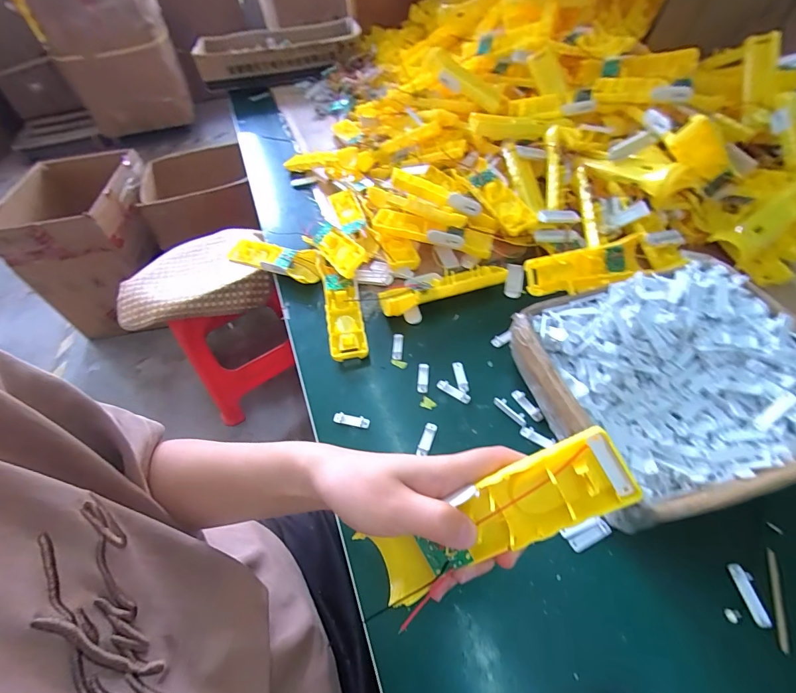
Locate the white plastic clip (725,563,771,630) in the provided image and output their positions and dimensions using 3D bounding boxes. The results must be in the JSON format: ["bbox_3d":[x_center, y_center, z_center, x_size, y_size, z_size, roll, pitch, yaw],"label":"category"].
[{"bbox_3d":[0.265,0.187,0.293,0.012,0.005,0.040,-6,52,0],"label":"white plastic clip"}]

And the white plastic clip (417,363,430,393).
[{"bbox_3d":[0.028,0.035,0.437,0.013,0.004,0.037,4,52,8],"label":"white plastic clip"}]

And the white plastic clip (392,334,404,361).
[{"bbox_3d":[0.000,0.001,0.469,0.012,0.007,0.038,1,52,6],"label":"white plastic clip"}]

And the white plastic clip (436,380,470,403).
[{"bbox_3d":[0.060,0.049,0.423,0.040,0.004,0.010,29,60,25],"label":"white plastic clip"}]

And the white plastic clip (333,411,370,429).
[{"bbox_3d":[-0.049,0.077,0.409,0.038,0.004,0.013,9,53,12],"label":"white plastic clip"}]

